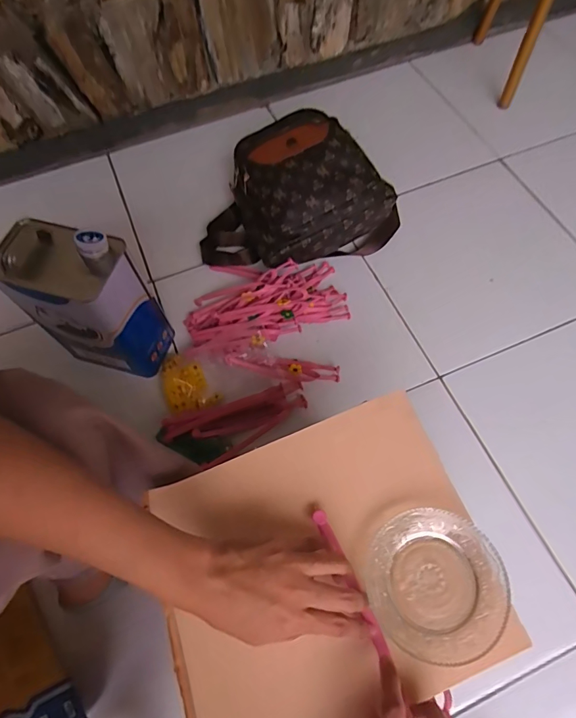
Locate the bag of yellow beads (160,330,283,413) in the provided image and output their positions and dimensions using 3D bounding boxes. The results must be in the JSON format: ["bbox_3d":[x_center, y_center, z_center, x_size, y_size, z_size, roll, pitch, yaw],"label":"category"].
[{"bbox_3d":[-0.115,0.020,0.701,0.196,0.040,0.105,-15,65,-6],"label":"bag of yellow beads"}]

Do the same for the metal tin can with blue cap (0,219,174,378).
[{"bbox_3d":[-0.294,-0.086,0.628,0.158,0.235,0.108,11,65,7],"label":"metal tin can with blue cap"}]

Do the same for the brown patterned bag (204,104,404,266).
[{"bbox_3d":[0.001,-0.316,0.802,0.375,0.159,0.267,-18,65,-7],"label":"brown patterned bag"}]

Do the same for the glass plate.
[{"bbox_3d":[0.126,0.191,0.362,0.111,0.019,0.111,-1,64,1],"label":"glass plate"}]

